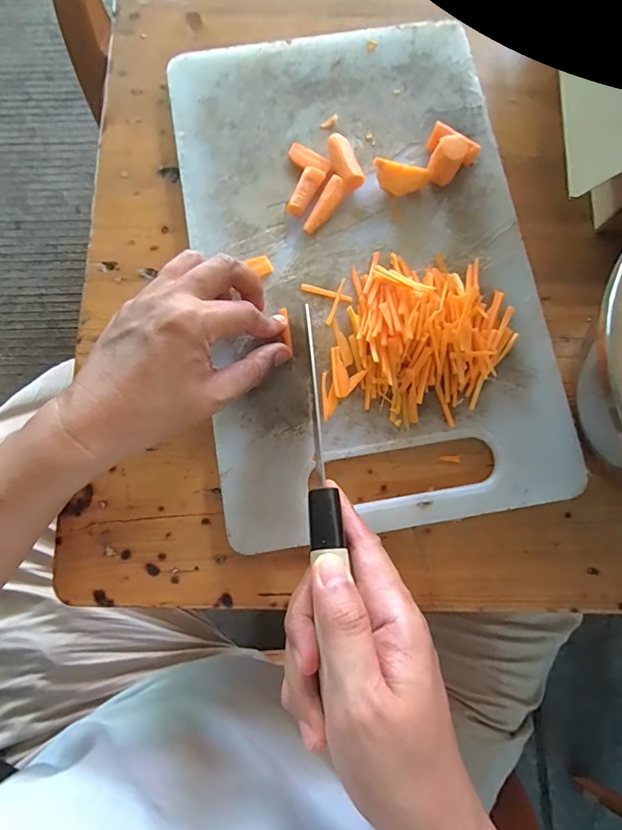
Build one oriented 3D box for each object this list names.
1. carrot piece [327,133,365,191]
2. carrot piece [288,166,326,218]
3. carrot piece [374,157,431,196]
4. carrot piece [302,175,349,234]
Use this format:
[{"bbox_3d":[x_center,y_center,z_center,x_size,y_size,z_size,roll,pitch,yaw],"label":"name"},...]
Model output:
[{"bbox_3d":[0.025,-0.193,0.341,0.017,0.016,0.043,-23,82,-5],"label":"carrot piece"},{"bbox_3d":[-0.004,-0.169,0.338,0.014,0.014,0.040,28,81,4],"label":"carrot piece"},{"bbox_3d":[0.068,-0.177,0.337,0.041,0.020,0.018,11,80,1],"label":"carrot piece"},{"bbox_3d":[0.012,-0.156,0.336,0.016,0.014,0.046,29,81,4],"label":"carrot piece"}]

